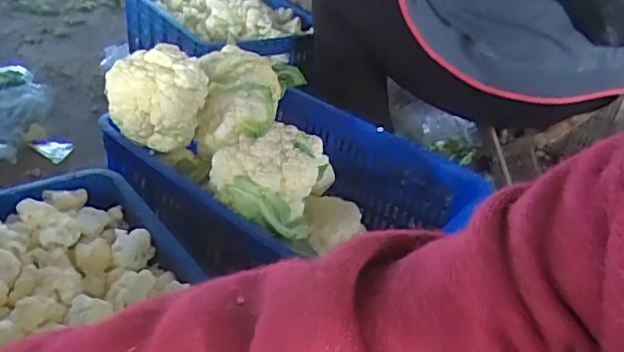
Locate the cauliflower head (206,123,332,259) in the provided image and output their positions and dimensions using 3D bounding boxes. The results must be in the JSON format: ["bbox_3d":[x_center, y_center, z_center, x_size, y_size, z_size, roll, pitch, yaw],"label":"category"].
[{"bbox_3d":[-0.056,0.010,0.765,0.160,0.110,0.138,8,33,0],"label":"cauliflower head"}]

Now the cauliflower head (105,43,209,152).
[{"bbox_3d":[-0.221,-0.115,0.805,0.124,0.119,0.090,14,34,10],"label":"cauliflower head"}]

